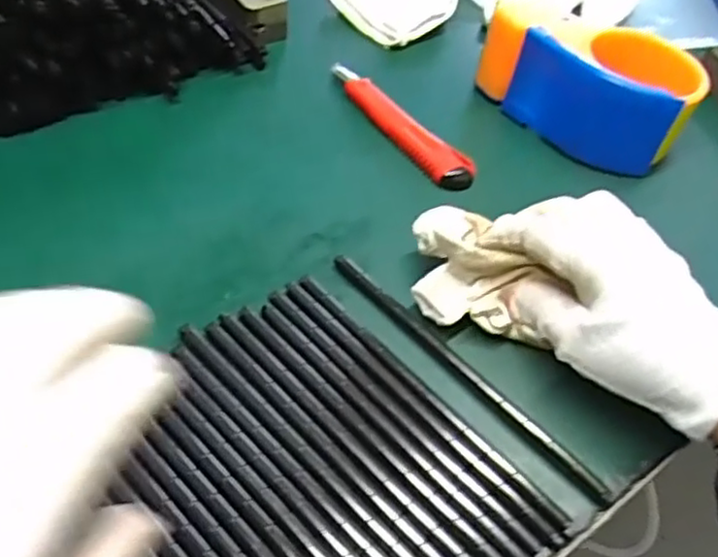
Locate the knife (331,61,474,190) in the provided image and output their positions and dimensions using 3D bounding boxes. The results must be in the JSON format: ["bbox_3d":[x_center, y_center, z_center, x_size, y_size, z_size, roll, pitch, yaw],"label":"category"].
[{"bbox_3d":[0.022,-0.102,0.442,0.023,0.014,0.135,-29,60,-24],"label":"knife"}]

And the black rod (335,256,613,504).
[{"bbox_3d":[0.049,0.040,0.331,0.007,0.004,0.174,-34,62,-27],"label":"black rod"}]

